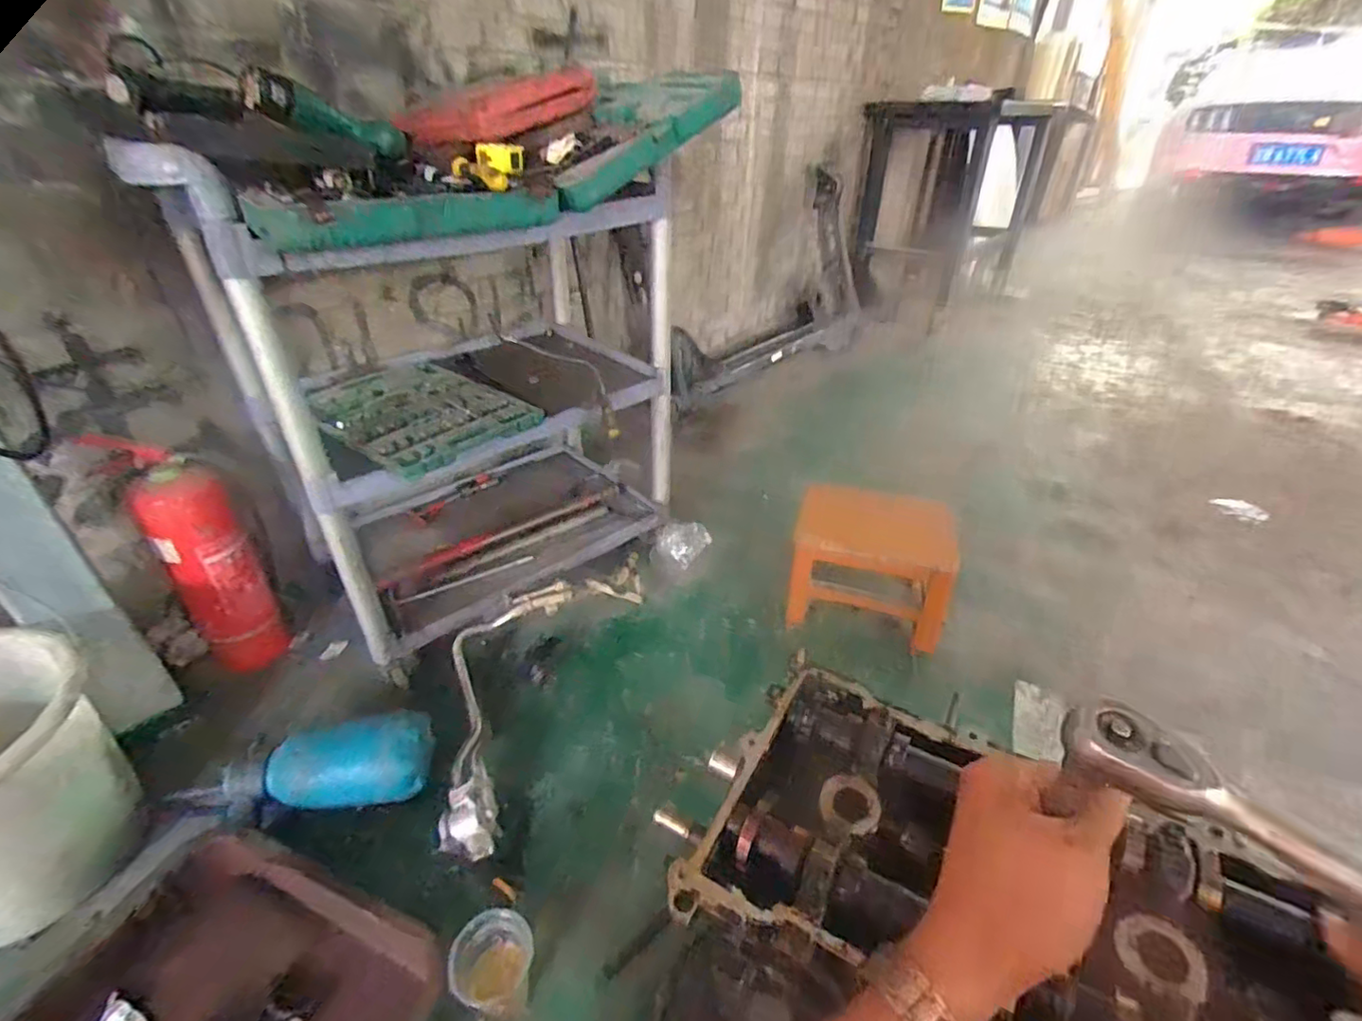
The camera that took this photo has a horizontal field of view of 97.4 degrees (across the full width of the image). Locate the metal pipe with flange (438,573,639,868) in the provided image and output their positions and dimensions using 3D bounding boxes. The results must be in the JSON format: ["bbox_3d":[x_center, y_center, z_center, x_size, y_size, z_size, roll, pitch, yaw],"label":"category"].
[{"bbox_3d":[-0.286,0.273,1.115,0.264,0.086,0.659,13,36,17],"label":"metal pipe with flange"}]

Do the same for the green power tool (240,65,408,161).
[{"bbox_3d":[-0.463,-0.524,0.804,0.064,0.053,0.201,23,21,26],"label":"green power tool"}]

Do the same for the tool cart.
[{"bbox_3d":[-0.380,-0.274,1.176,0.492,0.874,0.804,29,43,36],"label":"tool cart"}]

